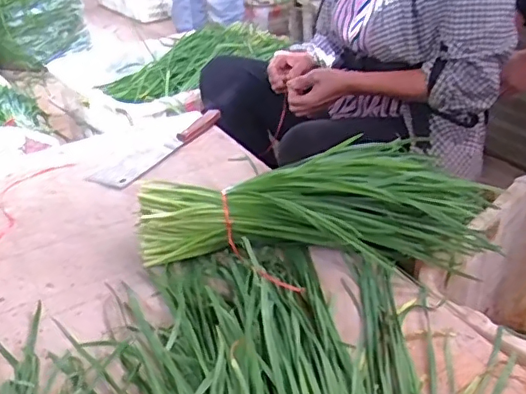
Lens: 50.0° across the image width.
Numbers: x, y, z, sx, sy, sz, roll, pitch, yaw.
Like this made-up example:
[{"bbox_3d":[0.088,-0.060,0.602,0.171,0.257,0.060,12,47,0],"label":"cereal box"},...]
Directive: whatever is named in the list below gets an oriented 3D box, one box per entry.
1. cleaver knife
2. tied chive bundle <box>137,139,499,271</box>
[{"bbox_3d":[-0.192,-0.101,1.041,0.090,0.019,0.284,19,38,28],"label":"cleaver knife"},{"bbox_3d":[0.078,0.016,0.787,0.484,0.121,0.163,-3,33,-2],"label":"tied chive bundle"}]

